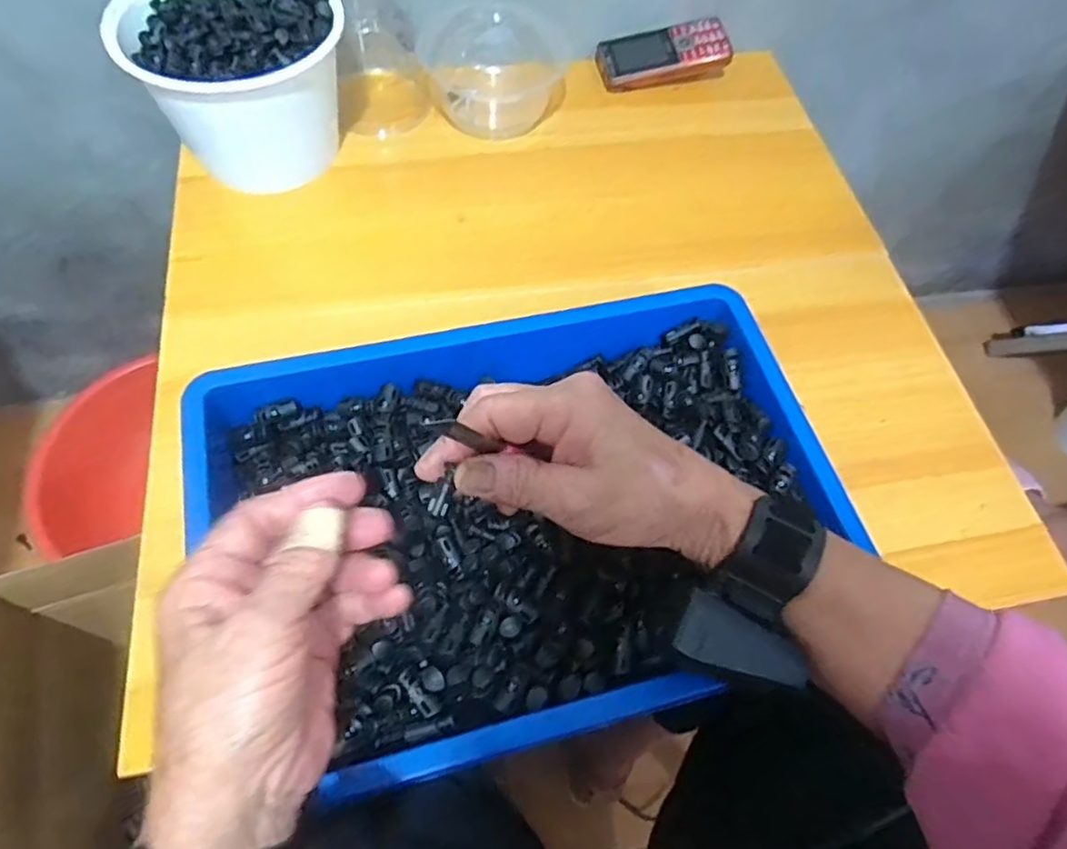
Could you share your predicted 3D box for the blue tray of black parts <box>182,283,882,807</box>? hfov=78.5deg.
[{"bbox_3d":[-0.007,0.047,0.409,0.365,0.075,0.267,-12,63,-9],"label":"blue tray of black parts"}]

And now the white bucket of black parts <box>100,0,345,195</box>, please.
[{"bbox_3d":[-0.239,-0.294,0.556,0.153,0.119,0.144,1,61,-2],"label":"white bucket of black parts"}]

